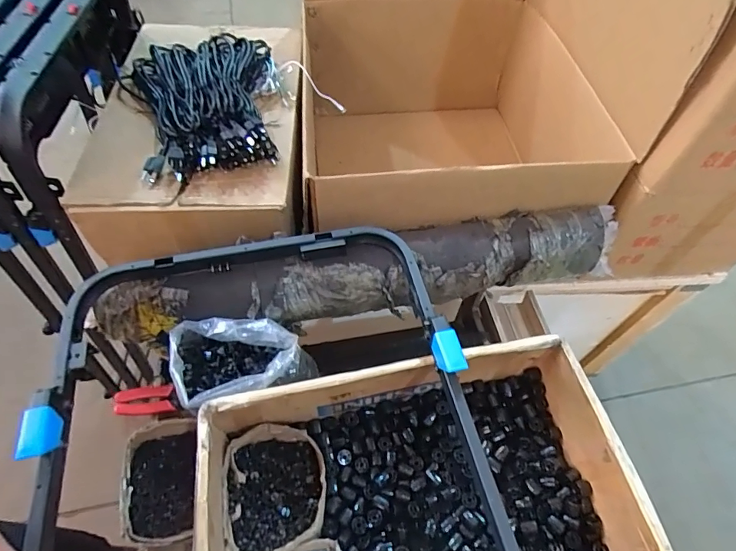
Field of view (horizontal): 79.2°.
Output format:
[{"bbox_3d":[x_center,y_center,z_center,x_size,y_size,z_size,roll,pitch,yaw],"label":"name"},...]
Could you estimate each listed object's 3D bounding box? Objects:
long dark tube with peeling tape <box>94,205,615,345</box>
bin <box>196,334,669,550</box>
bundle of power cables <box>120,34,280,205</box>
[{"bbox_3d":[0.011,-0.002,0.714,0.842,0.096,0.126,-11,57,-9],"label":"long dark tube with peeling tape"},{"bbox_3d":[0.067,0.304,0.580,0.533,0.138,0.353,-10,57,-8],"label":"bin"},{"bbox_3d":[-0.288,-0.315,0.808,0.272,0.072,0.346,-17,58,-13],"label":"bundle of power cables"}]

